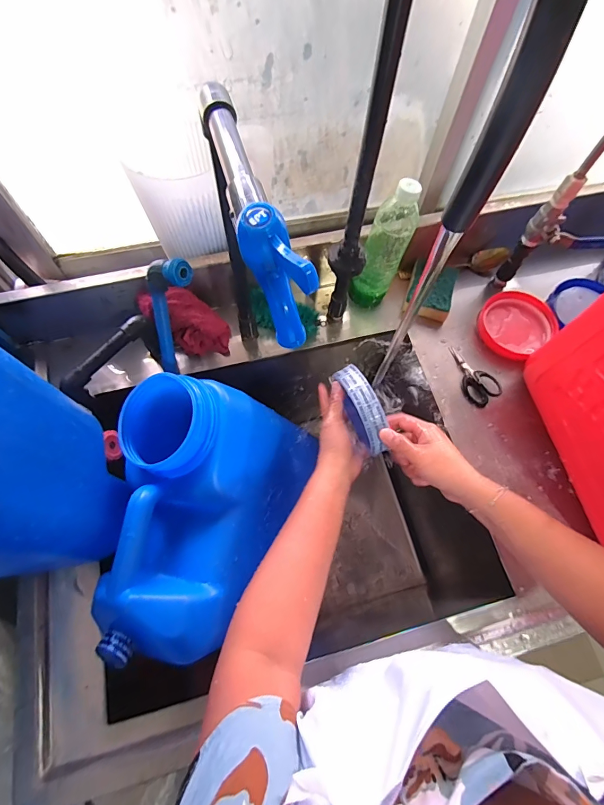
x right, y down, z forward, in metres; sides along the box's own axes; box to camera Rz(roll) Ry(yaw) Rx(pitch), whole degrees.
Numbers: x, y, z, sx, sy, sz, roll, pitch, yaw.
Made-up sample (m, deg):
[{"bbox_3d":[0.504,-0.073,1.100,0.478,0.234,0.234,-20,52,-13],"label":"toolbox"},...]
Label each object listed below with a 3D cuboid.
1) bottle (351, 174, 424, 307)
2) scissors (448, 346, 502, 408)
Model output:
[{"bbox_3d":[0.126,-0.233,0.592,0.064,0.206,0.059,28,69,10],"label":"bottle"},{"bbox_3d":[0.274,-0.047,0.612,0.050,0.016,0.109,-14,68,-8],"label":"scissors"}]

